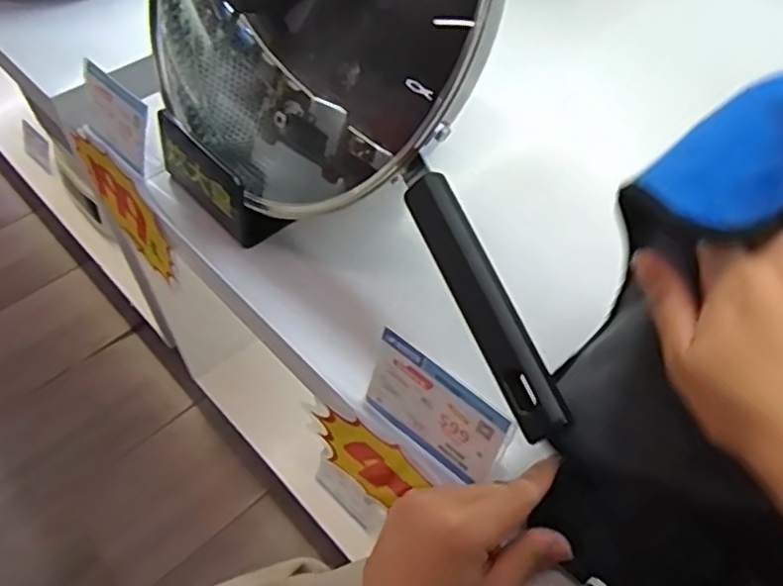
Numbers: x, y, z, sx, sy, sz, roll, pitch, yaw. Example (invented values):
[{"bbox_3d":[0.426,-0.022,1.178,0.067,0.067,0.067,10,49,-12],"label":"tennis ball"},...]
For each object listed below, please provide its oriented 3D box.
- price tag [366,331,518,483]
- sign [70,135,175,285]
[{"bbox_3d":[0.026,0.072,0.404,0.096,0.062,0.007,37,41,24],"label":"price tag"},{"bbox_3d":[-0.251,-0.083,0.626,0.010,0.112,0.176,-31,72,-29],"label":"sign"}]

